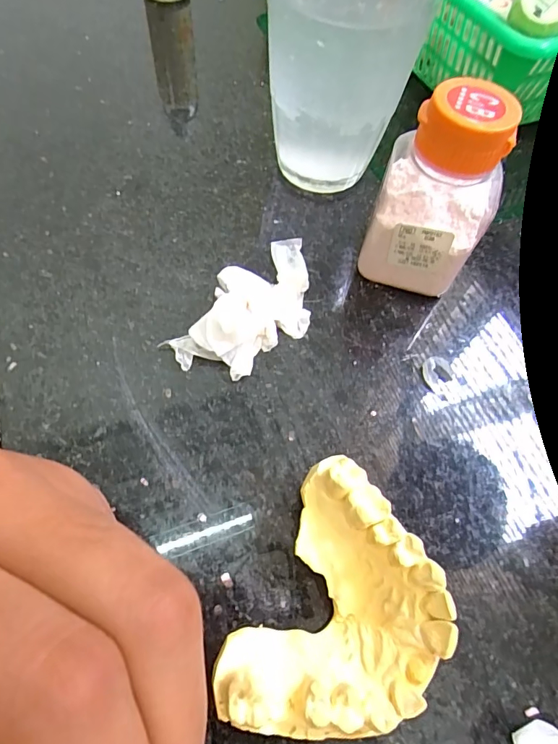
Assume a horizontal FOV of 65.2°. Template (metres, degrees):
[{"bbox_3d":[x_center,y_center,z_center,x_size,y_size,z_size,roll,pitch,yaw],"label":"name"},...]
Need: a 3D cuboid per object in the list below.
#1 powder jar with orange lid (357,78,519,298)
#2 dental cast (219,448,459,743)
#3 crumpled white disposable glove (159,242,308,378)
[{"bbox_3d":[0.059,-0.066,0.168,0.044,0.072,0.033,18,63,7],"label":"powder jar with orange lid"},{"bbox_3d":[0.018,0.066,0.122,0.048,0.027,0.065,26,63,10],"label":"dental cast"},{"bbox_3d":[-0.007,-0.028,0.175,0.035,0.017,0.075,36,67,16],"label":"crumpled white disposable glove"}]

